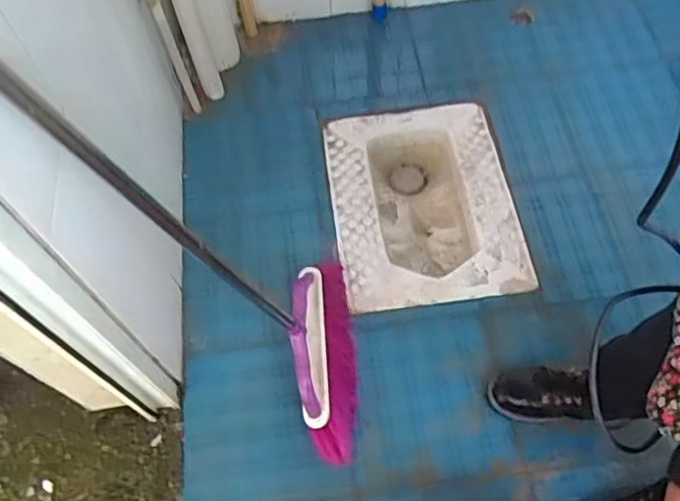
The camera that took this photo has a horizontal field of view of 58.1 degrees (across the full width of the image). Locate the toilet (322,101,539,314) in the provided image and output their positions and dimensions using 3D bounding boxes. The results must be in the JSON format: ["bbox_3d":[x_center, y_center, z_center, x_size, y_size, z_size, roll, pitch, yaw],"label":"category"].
[{"bbox_3d":[0.176,-0.082,1.350,0.376,0.160,0.480,-8,62,0],"label":"toilet"}]

